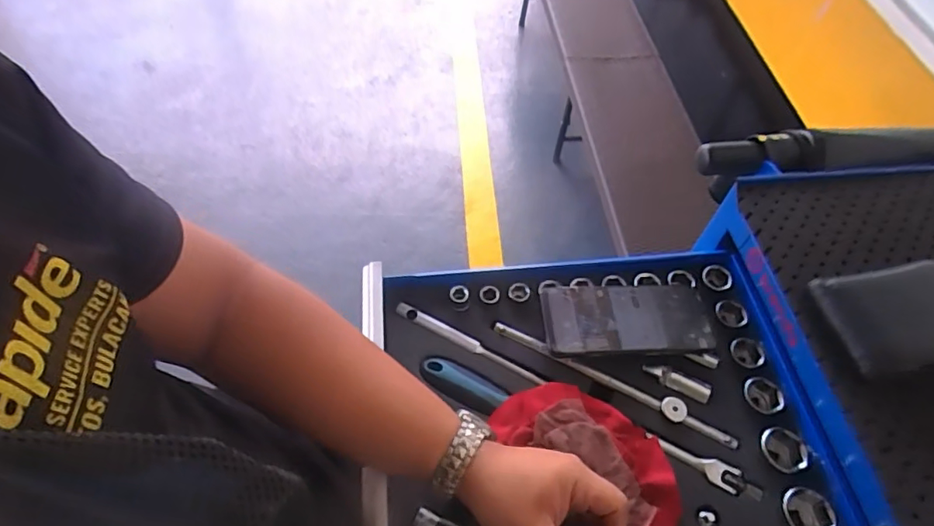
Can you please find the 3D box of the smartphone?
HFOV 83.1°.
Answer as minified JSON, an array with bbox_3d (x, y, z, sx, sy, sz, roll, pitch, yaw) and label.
[{"bbox_3d":[0.158,0.056,0.522,0.160,0.009,0.076,0,56,-3],"label":"smartphone"}]

